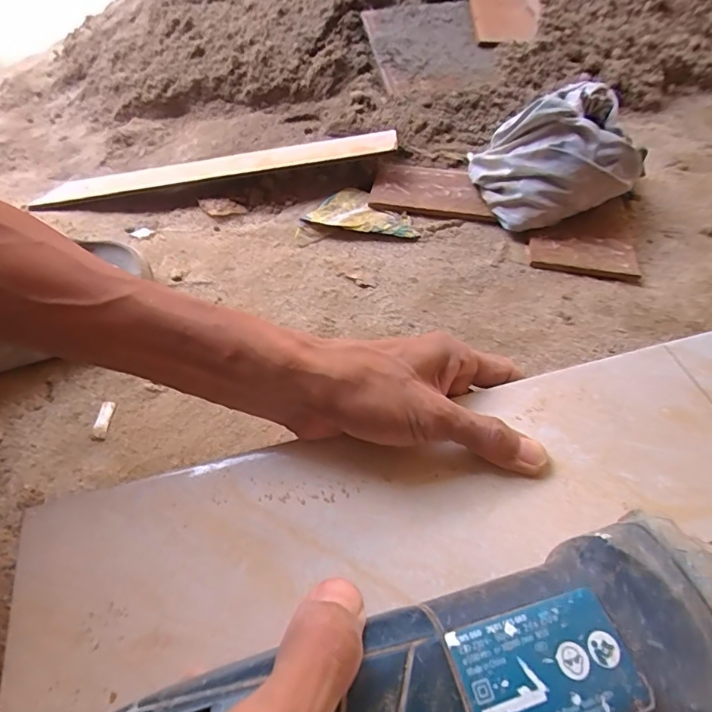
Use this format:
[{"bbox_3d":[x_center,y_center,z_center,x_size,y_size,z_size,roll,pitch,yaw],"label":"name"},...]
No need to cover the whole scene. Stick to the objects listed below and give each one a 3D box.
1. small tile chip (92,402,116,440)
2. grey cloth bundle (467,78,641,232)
[{"bbox_3d":[-0.217,0.054,0.411,0.013,0.004,0.034,-1,49,5],"label":"small tile chip"},{"bbox_3d":[0.231,-0.226,0.537,0.173,0.109,0.135,-13,49,-7],"label":"grey cloth bundle"}]

